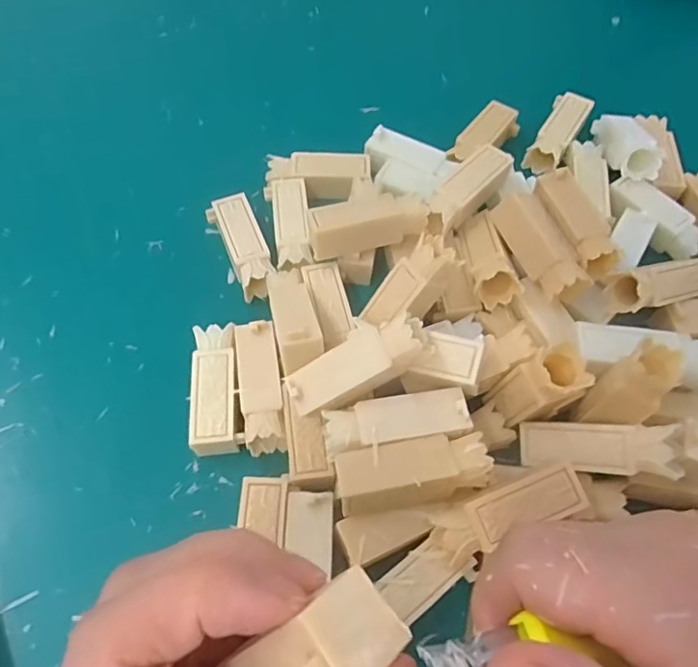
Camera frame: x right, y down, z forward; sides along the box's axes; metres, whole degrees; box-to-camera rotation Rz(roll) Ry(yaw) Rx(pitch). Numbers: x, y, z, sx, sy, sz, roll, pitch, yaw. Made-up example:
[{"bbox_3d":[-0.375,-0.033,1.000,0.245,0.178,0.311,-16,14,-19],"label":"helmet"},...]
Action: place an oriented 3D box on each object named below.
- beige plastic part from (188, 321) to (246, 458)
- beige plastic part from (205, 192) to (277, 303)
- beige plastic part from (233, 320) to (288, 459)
[{"bbox_3d":[-0.063,0.028,0.270,0.022,0.020,0.064,-8,61,-5],"label":"beige plastic part"},{"bbox_3d":[-0.057,-0.047,0.313,0.023,0.019,0.064,-23,63,-13],"label":"beige plastic part"},{"bbox_3d":[-0.042,0.026,0.270,0.019,0.022,0.060,-8,61,-5],"label":"beige plastic part"}]

